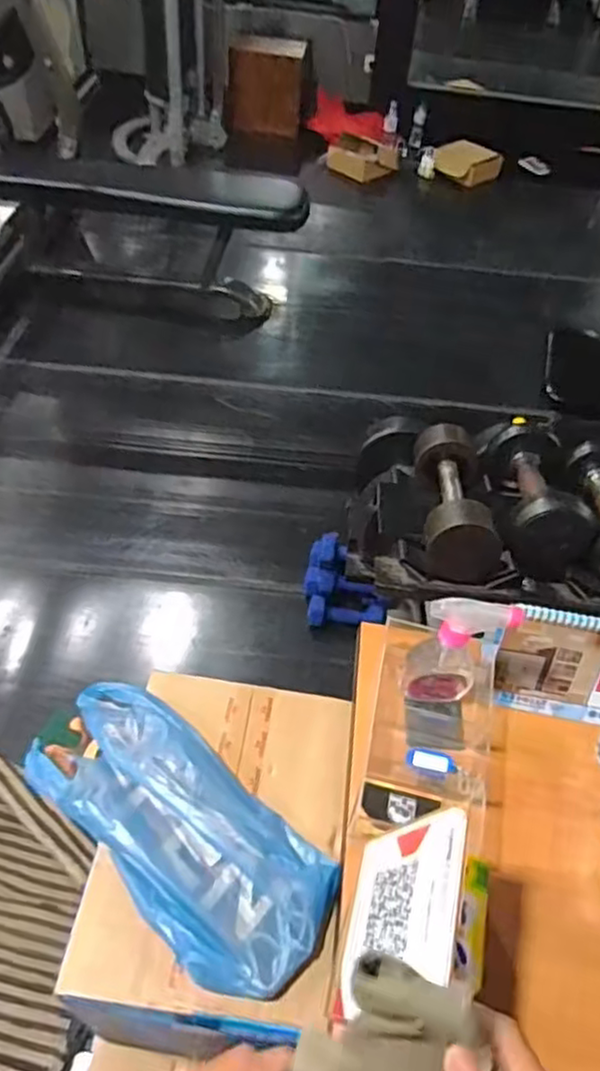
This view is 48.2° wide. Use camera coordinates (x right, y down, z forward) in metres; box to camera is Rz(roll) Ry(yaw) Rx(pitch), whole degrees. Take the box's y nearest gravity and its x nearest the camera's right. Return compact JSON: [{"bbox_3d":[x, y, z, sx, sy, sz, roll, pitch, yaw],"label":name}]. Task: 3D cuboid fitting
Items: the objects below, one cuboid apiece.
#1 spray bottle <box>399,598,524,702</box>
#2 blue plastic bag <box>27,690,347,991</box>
[{"bbox_3d":[0.172,0.131,0.756,0.085,0.200,0.047,1,50,-4],"label":"spray bottle"},{"bbox_3d":[-0.132,0.307,0.725,0.367,0.063,0.166,35,56,22],"label":"blue plastic bag"}]

